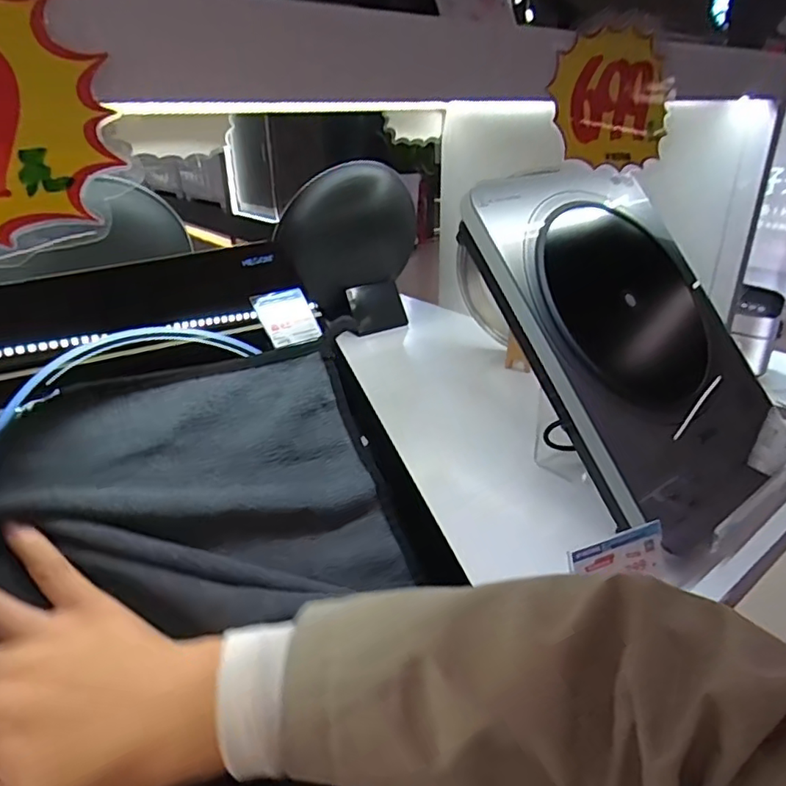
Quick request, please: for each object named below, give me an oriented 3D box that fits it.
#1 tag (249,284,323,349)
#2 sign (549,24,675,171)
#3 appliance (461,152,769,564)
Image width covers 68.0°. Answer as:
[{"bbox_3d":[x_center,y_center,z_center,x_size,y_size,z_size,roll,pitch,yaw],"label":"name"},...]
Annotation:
[{"bbox_3d":[-0.083,-0.061,0.458,0.044,0.004,0.050,-20,74,-33],"label":"tag"},{"bbox_3d":[0.198,-0.257,0.514,0.166,0.107,0.012,-12,21,-35],"label":"sign"},{"bbox_3d":[0.278,-0.069,0.652,0.329,0.408,0.050,-23,-8,-33],"label":"appliance"}]

